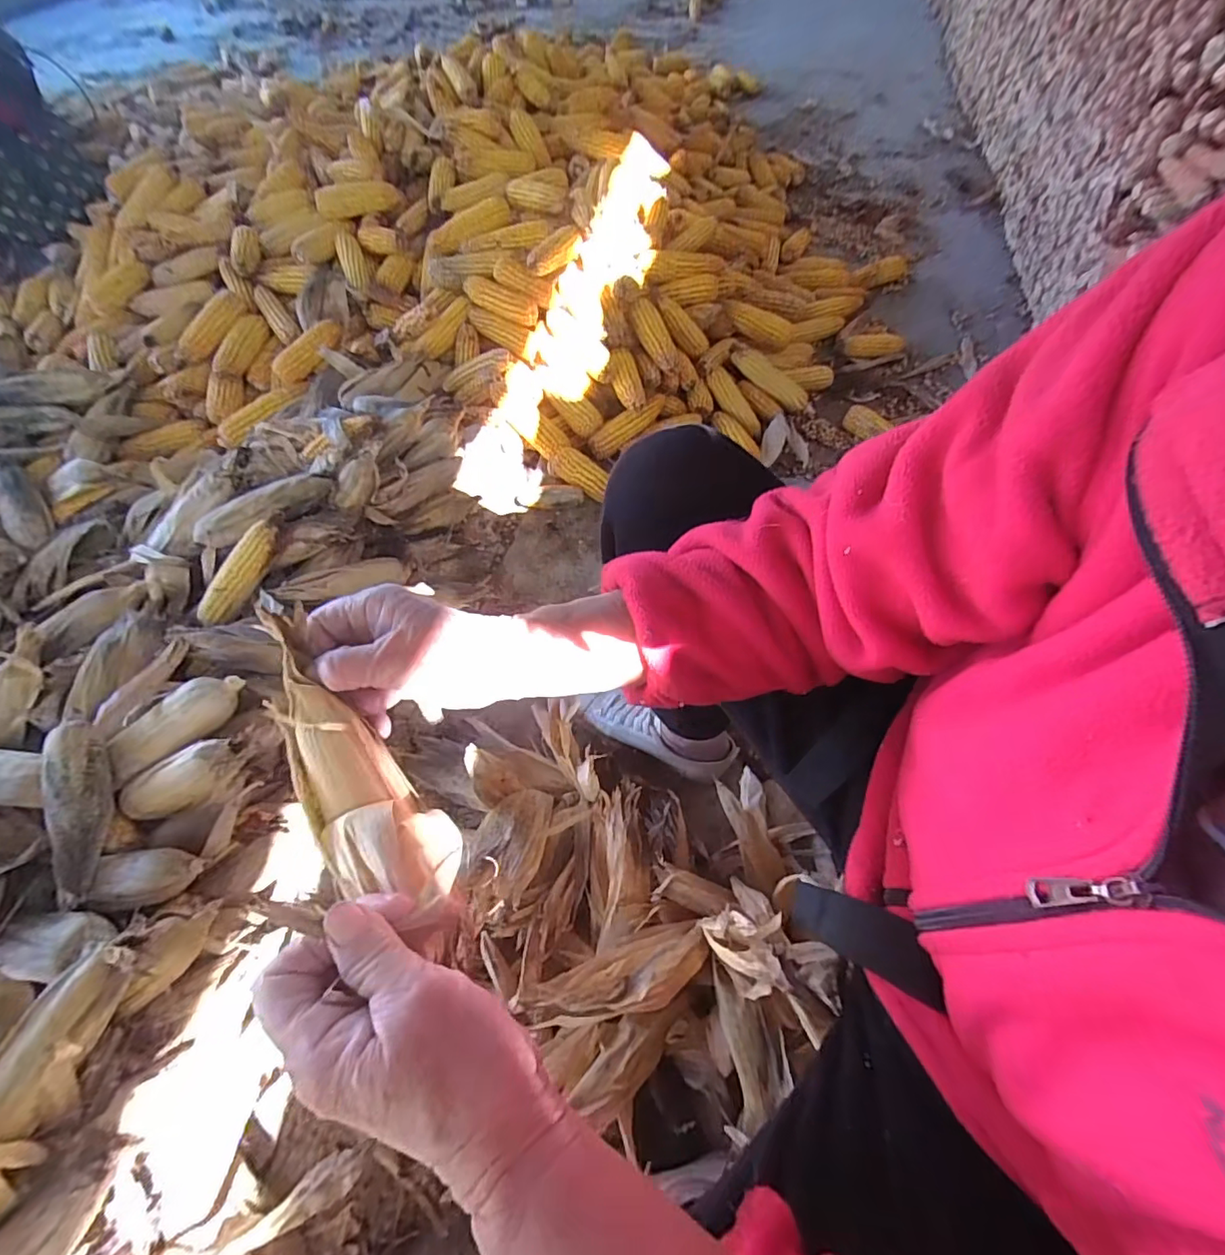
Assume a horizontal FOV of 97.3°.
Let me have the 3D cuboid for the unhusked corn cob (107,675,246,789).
[{"bbox_3d":[-0.528,0.120,0.649,0.176,0.048,0.062,-35,64,-1],"label":"unhusked corn cob"}]

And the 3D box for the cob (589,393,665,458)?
[{"bbox_3d":[0.033,-0.384,1.009,0.178,0.054,0.048,-37,65,-6],"label":"cob"}]

